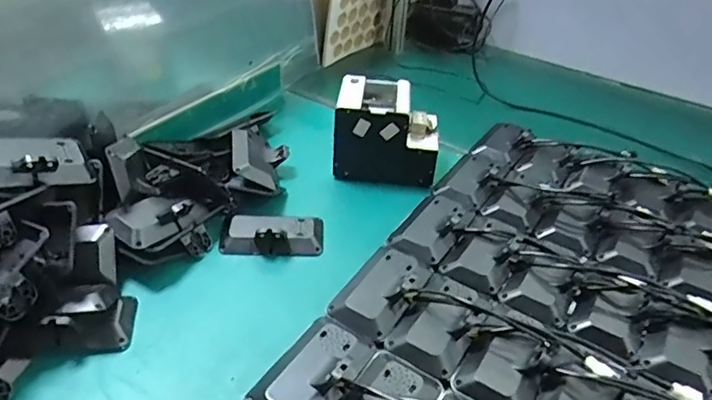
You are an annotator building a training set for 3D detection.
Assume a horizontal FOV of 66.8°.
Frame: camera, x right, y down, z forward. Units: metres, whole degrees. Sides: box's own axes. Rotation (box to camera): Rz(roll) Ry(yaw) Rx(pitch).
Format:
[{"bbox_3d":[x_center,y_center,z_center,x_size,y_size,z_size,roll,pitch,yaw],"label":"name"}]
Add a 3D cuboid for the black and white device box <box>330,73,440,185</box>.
[{"bbox_3d":[0.055,-0.125,0.979,0.179,0.140,0.136,4,38,1],"label":"black and white device box"}]

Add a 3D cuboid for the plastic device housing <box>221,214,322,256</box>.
[{"bbox_3d":[-0.131,0.048,0.836,0.159,0.037,0.082,3,38,0],"label":"plastic device housing"}]

